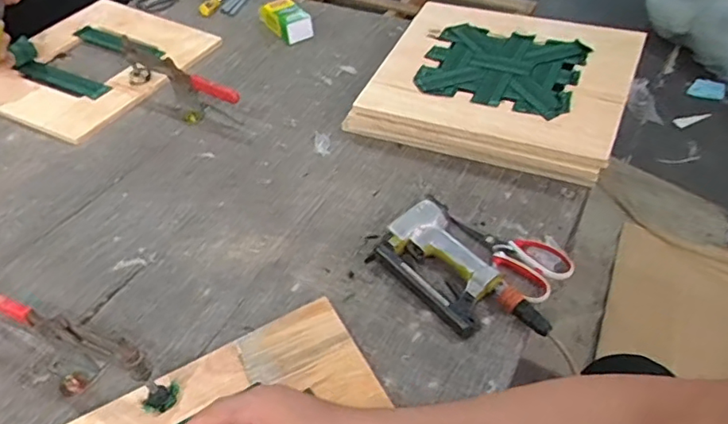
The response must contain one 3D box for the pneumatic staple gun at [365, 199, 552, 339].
[{"bbox_3d":[0.131,0.085,0.751,0.251,0.045,0.128,34,56,32],"label":"pneumatic staple gun"}]

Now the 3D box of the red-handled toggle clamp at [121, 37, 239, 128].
[{"bbox_3d":[-0.363,-0.244,1.082,0.312,0.099,0.043,26,52,27],"label":"red-handled toggle clamp"}]

